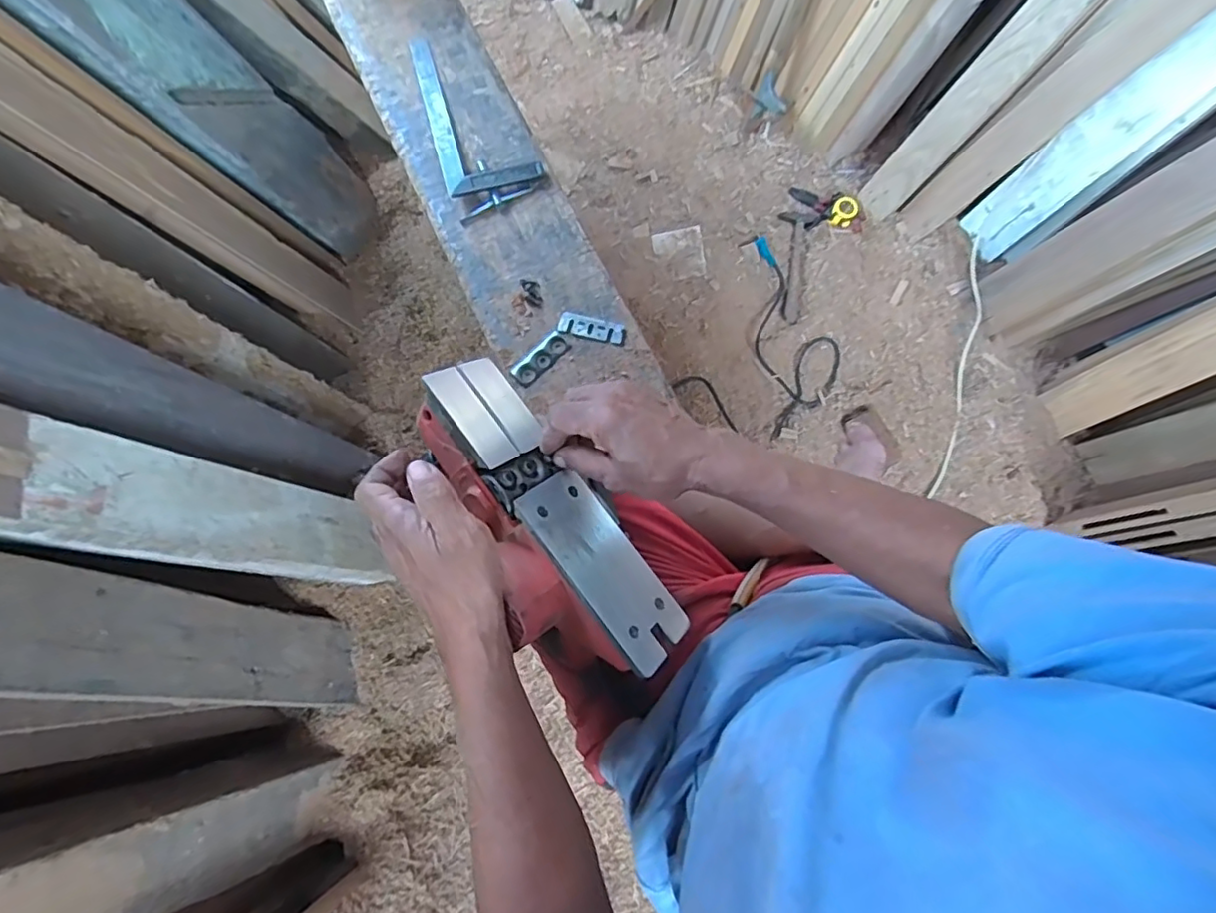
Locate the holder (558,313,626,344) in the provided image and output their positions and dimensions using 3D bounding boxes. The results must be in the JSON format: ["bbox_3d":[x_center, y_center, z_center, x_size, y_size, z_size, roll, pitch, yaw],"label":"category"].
[{"bbox_3d":[-0.020,-0.160,0.756,0.085,0.004,0.028,14,76,3],"label":"holder"}]

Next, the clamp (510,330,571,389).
[{"bbox_3d":[-0.084,-0.122,0.750,0.079,0.005,0.034,-44,80,-10],"label":"clamp"}]

